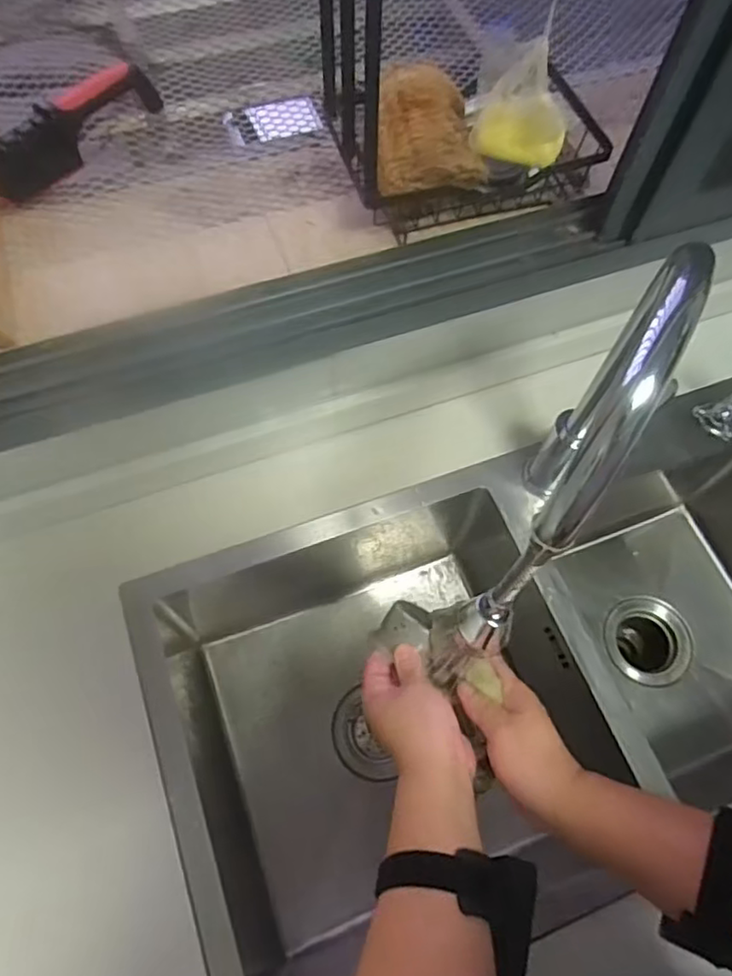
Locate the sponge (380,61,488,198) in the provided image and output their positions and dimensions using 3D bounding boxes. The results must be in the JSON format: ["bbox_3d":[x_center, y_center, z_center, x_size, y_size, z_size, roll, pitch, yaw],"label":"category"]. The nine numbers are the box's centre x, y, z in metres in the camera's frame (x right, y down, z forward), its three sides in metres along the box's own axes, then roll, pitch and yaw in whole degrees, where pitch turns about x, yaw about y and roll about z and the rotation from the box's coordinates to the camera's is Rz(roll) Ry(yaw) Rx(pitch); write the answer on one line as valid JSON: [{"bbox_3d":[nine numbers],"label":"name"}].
[{"bbox_3d":[0.061,-0.336,0.597,0.097,0.045,0.138,-1,65,-3],"label":"sponge"}]

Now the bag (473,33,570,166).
[{"bbox_3d":[0.135,-0.330,0.547,0.081,0.087,0.037,13,65,4],"label":"bag"}]

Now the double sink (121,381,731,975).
[{"bbox_3d":[0.165,0.185,0.728,0.730,0.249,0.406,-18,67,-10],"label":"double sink"}]

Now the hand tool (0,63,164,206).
[{"bbox_3d":[-0.304,-0.375,0.670,0.046,0.066,0.204,43,71,16],"label":"hand tool"}]

